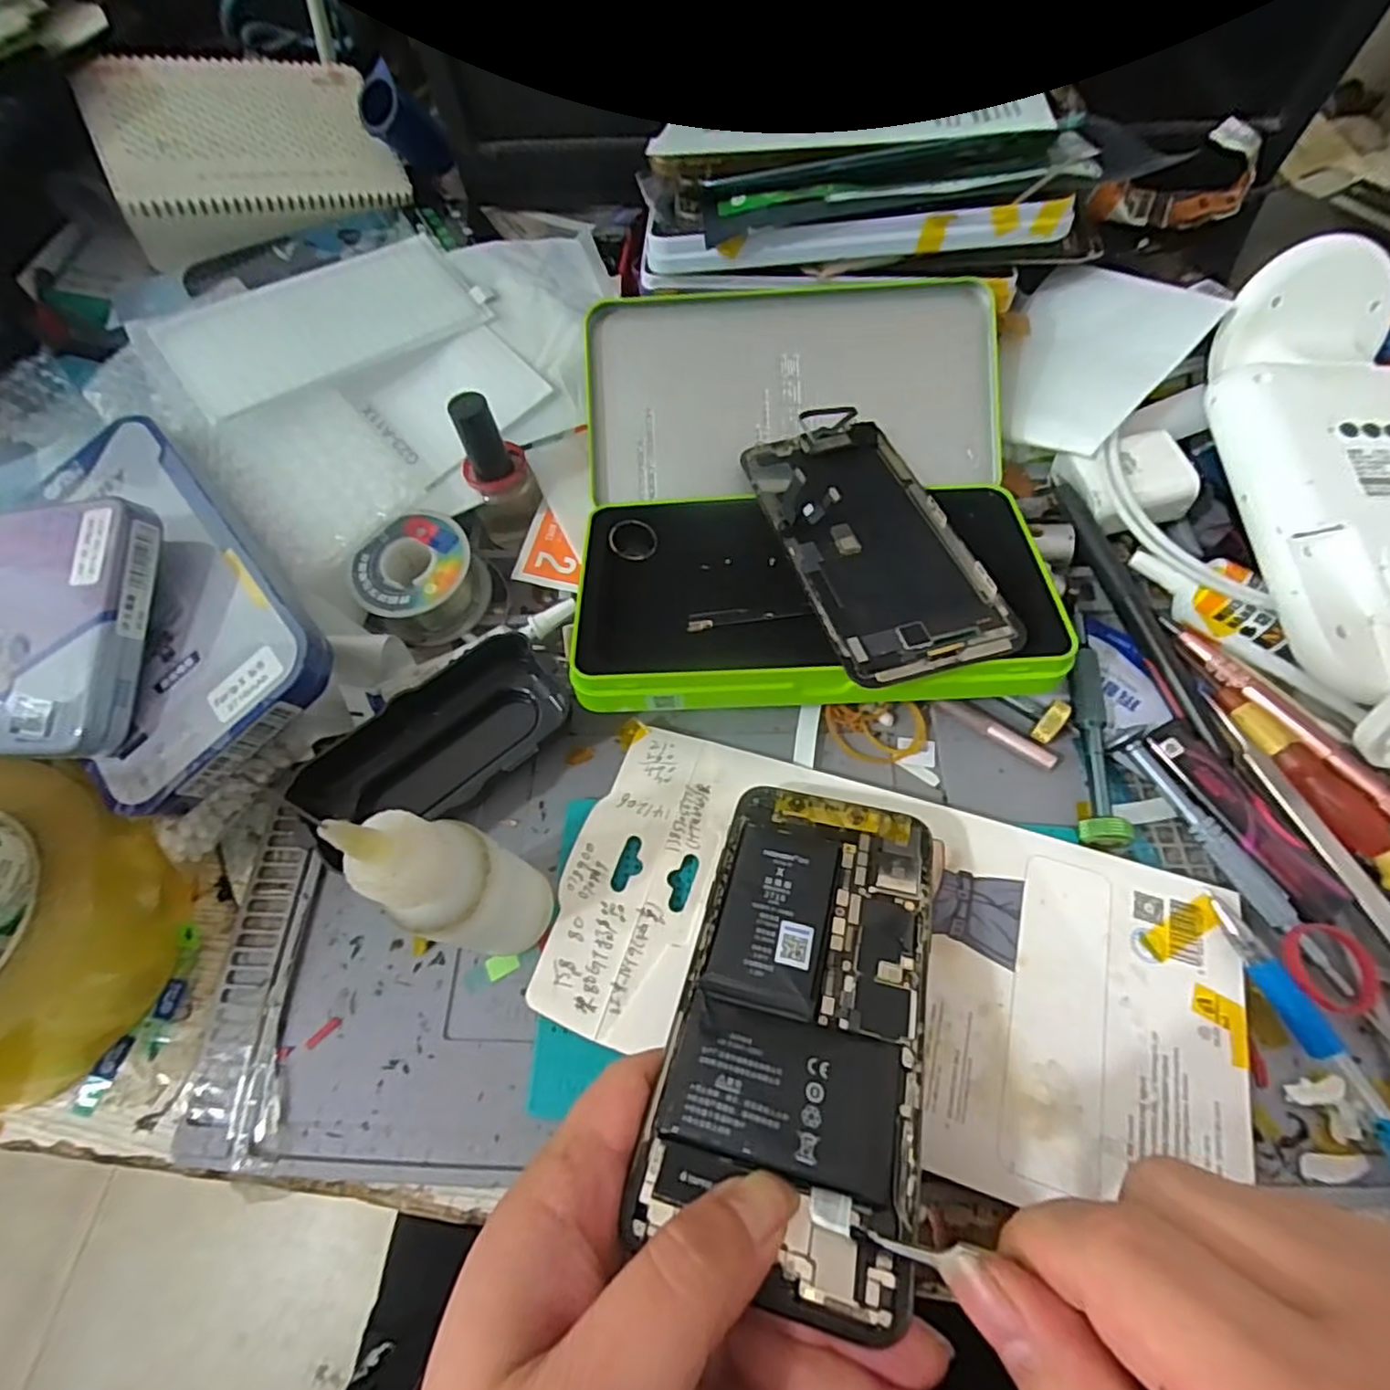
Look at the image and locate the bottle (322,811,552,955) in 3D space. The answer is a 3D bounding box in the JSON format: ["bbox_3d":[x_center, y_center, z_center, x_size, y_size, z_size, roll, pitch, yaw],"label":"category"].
[{"bbox_3d":[-0.071,0.061,0.207,0.030,0.108,0.026,-40,68,-15],"label":"bottle"}]

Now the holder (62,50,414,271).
[{"bbox_3d":[-0.244,-0.298,0.365,0.139,0.029,0.099,-26,87,-23],"label":"holder"}]

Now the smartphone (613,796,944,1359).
[{"bbox_3d":[0.033,0.088,0.199,0.069,0.008,0.138,11,46,12],"label":"smartphone"}]

